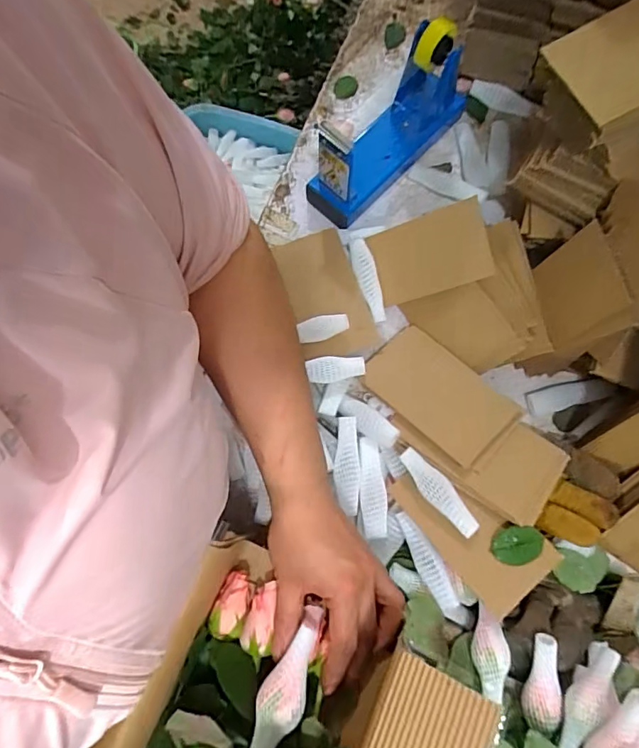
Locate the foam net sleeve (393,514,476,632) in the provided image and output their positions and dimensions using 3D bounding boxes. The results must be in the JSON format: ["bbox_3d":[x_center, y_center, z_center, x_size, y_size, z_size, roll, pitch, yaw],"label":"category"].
[{"bbox_3d":[0.104,0.183,0.444,0.024,0.021,0.114,-32,79,-5],"label":"foam net sleeve"}]

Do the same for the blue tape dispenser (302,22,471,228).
[{"bbox_3d":[0.079,-0.279,0.524,0.066,0.134,0.222,42,82,10],"label":"blue tape dispenser"}]

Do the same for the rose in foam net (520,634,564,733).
[{"bbox_3d":[0.186,0.255,0.402,0.027,0.030,0.071,14,78,5],"label":"rose in foam net"}]

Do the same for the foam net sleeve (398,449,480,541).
[{"bbox_3d":[0.107,0.106,0.434,0.024,0.021,0.087,-36,79,-6],"label":"foam net sleeve"}]

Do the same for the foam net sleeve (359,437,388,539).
[{"bbox_3d":[0.051,0.107,0.460,0.023,0.026,0.092,-2,78,1],"label":"foam net sleeve"}]

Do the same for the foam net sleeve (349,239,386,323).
[{"bbox_3d":[0.051,-0.103,0.509,0.023,0.006,0.095,-10,78,-1],"label":"foam net sleeve"}]

